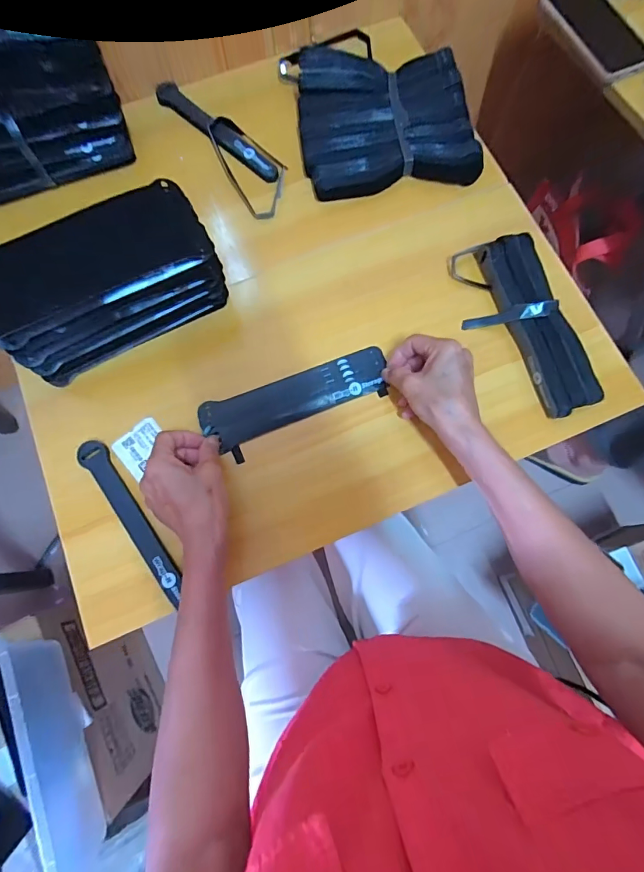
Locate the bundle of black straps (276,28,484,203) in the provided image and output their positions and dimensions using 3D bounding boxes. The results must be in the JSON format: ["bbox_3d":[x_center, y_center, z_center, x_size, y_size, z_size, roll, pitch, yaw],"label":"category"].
[{"bbox_3d":[0.074,-0.372,0.507,0.204,0.038,0.187,-13,76,-3],"label":"bundle of black straps"}]

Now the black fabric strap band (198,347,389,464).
[{"bbox_3d":[-0.025,-0.036,0.447,0.194,0.014,0.060,-21,76,-3],"label":"black fabric strap band"}]

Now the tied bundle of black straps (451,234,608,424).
[{"bbox_3d":[0.210,-0.115,0.451,0.087,0.024,0.198,-17,76,-4],"label":"tied bundle of black straps"}]

